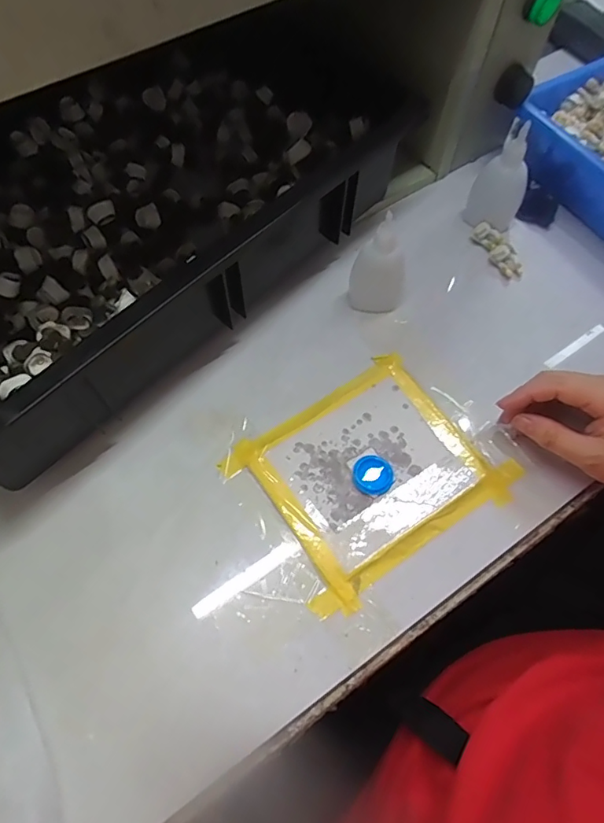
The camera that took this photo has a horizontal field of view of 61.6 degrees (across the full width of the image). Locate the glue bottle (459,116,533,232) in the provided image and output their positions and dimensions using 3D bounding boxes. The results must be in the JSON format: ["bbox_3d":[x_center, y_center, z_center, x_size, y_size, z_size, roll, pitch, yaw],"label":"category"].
[{"bbox_3d":[0.179,-0.208,0.449,0.045,0.086,0.030,24,67,10],"label":"glue bottle"}]

